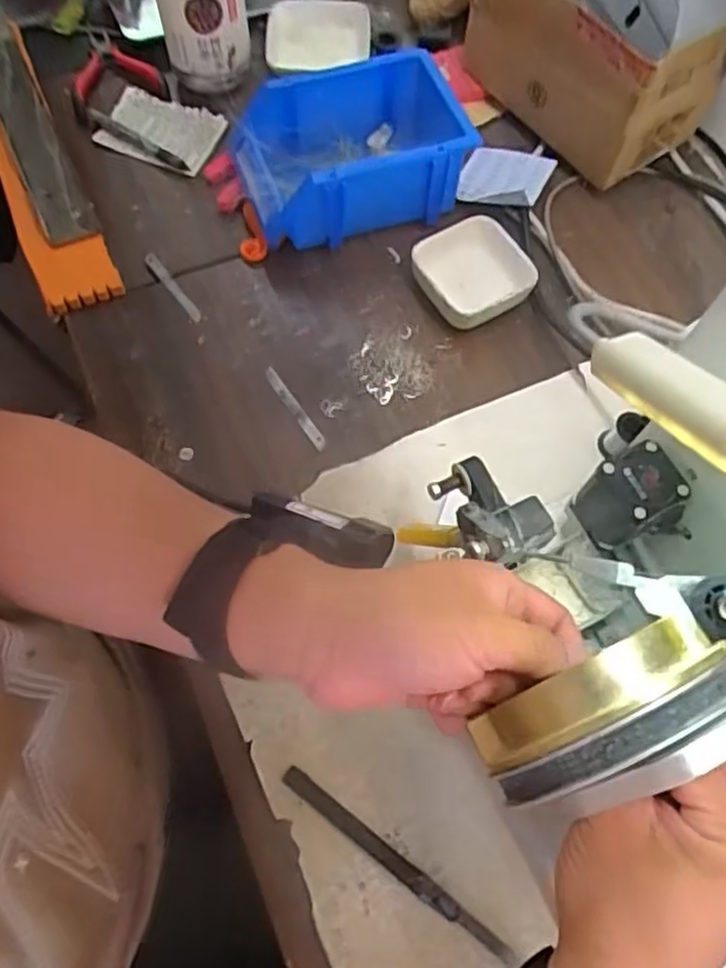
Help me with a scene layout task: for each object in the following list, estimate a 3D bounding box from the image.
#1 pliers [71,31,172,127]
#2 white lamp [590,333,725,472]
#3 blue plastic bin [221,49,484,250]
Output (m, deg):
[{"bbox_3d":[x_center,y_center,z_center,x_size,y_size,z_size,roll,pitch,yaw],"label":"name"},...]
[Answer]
[{"bbox_3d":[-0.231,-0.373,0.651,0.084,0.014,0.095,-24,70,-12],"label":"pliers"},{"bbox_3d":[0.107,-0.030,0.243,0.020,0.014,0.086,-18,37,-9],"label":"white lamp"},{"bbox_3d":[-0.009,-0.276,0.600,0.192,0.073,0.125,-20,69,-10],"label":"blue plastic bin"}]

